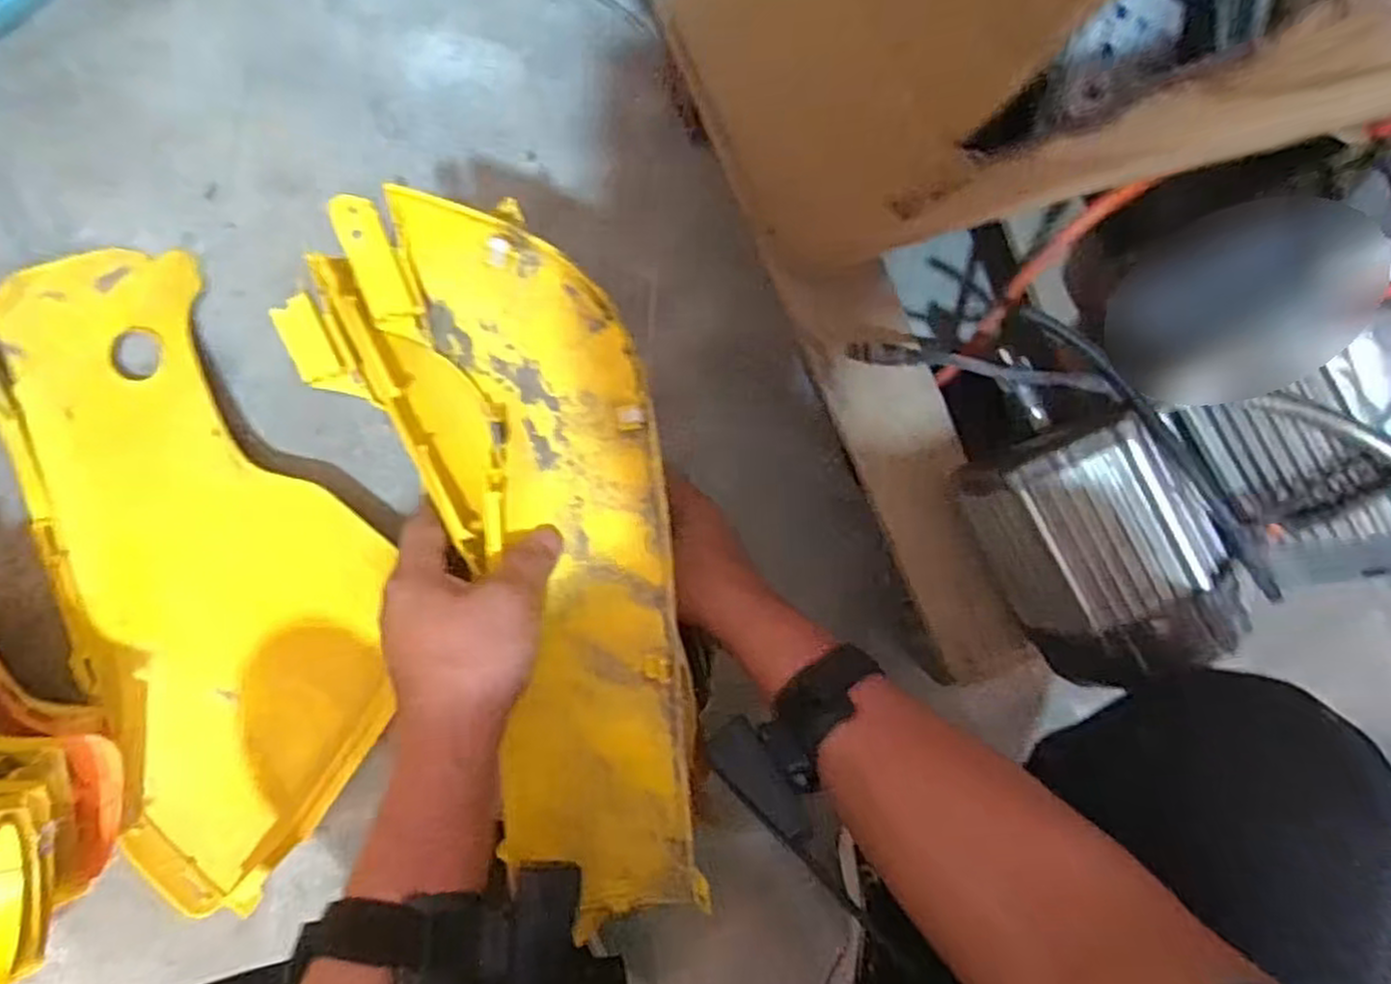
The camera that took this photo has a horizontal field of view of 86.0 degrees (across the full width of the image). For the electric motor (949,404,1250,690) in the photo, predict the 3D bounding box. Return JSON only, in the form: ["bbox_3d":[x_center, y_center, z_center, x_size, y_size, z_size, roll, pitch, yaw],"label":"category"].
[{"bbox_3d":[0.256,0.031,0.493,0.110,0.111,0.162,-31,97,0],"label":"electric motor"}]

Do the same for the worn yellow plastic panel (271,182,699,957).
[{"bbox_3d":[-0.087,0.041,0.397,0.163,0.044,0.386,-17,94,-2],"label":"worn yellow plastic panel"}]

